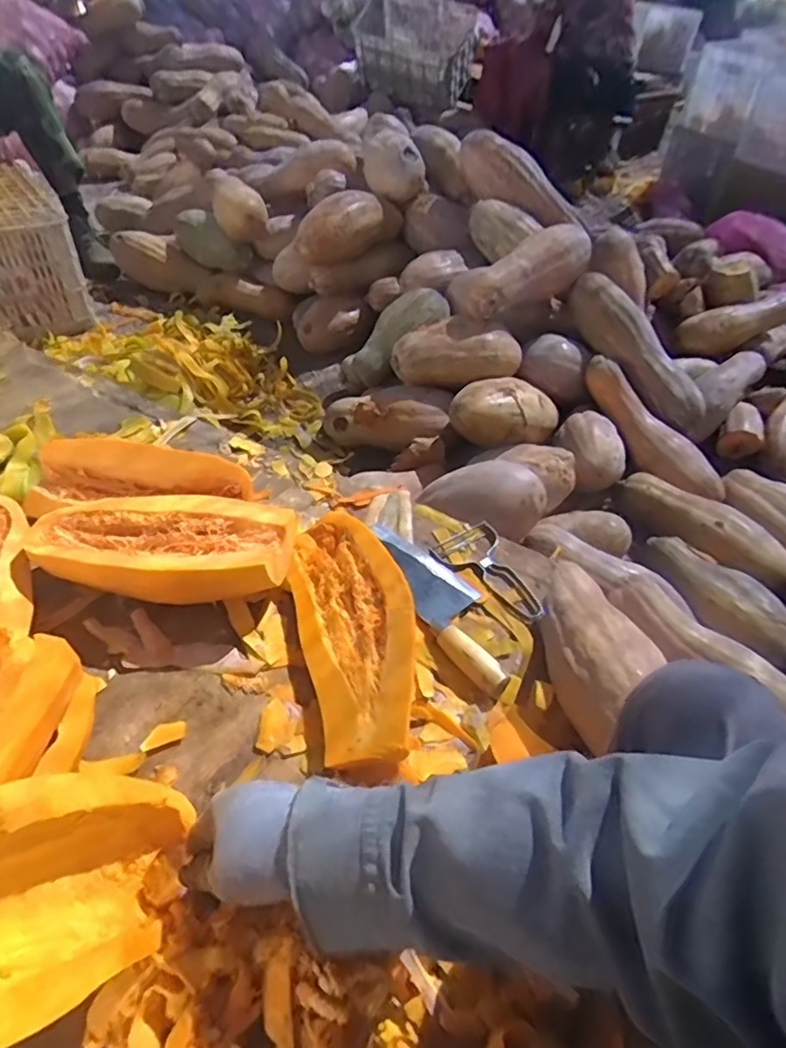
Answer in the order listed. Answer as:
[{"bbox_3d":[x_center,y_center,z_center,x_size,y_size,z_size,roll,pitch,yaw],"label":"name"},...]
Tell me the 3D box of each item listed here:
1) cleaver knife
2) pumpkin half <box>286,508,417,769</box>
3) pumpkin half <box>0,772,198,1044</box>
[{"bbox_3d":[0.061,0.081,0.681,0.077,0.029,0.259,-14,47,-18],"label":"cleaver knife"},{"bbox_3d":[-0.029,0.107,0.602,0.117,0.056,0.273,-26,47,9],"label":"pumpkin half"},{"bbox_3d":[-0.196,0.203,0.329,0.086,0.269,0.081,24,81,19],"label":"pumpkin half"}]

